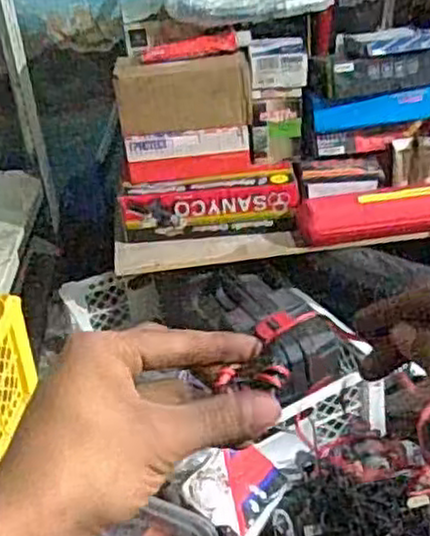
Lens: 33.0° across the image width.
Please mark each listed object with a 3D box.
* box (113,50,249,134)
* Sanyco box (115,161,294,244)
[{"bbox_3d":[-0.046,-0.252,1.038,0.186,0.096,0.064,-8,34,-5],"label":"box"},{"bbox_3d":[-0.009,-0.092,1.089,0.263,0.076,0.076,-7,34,-4],"label":"Sanyco box"}]

